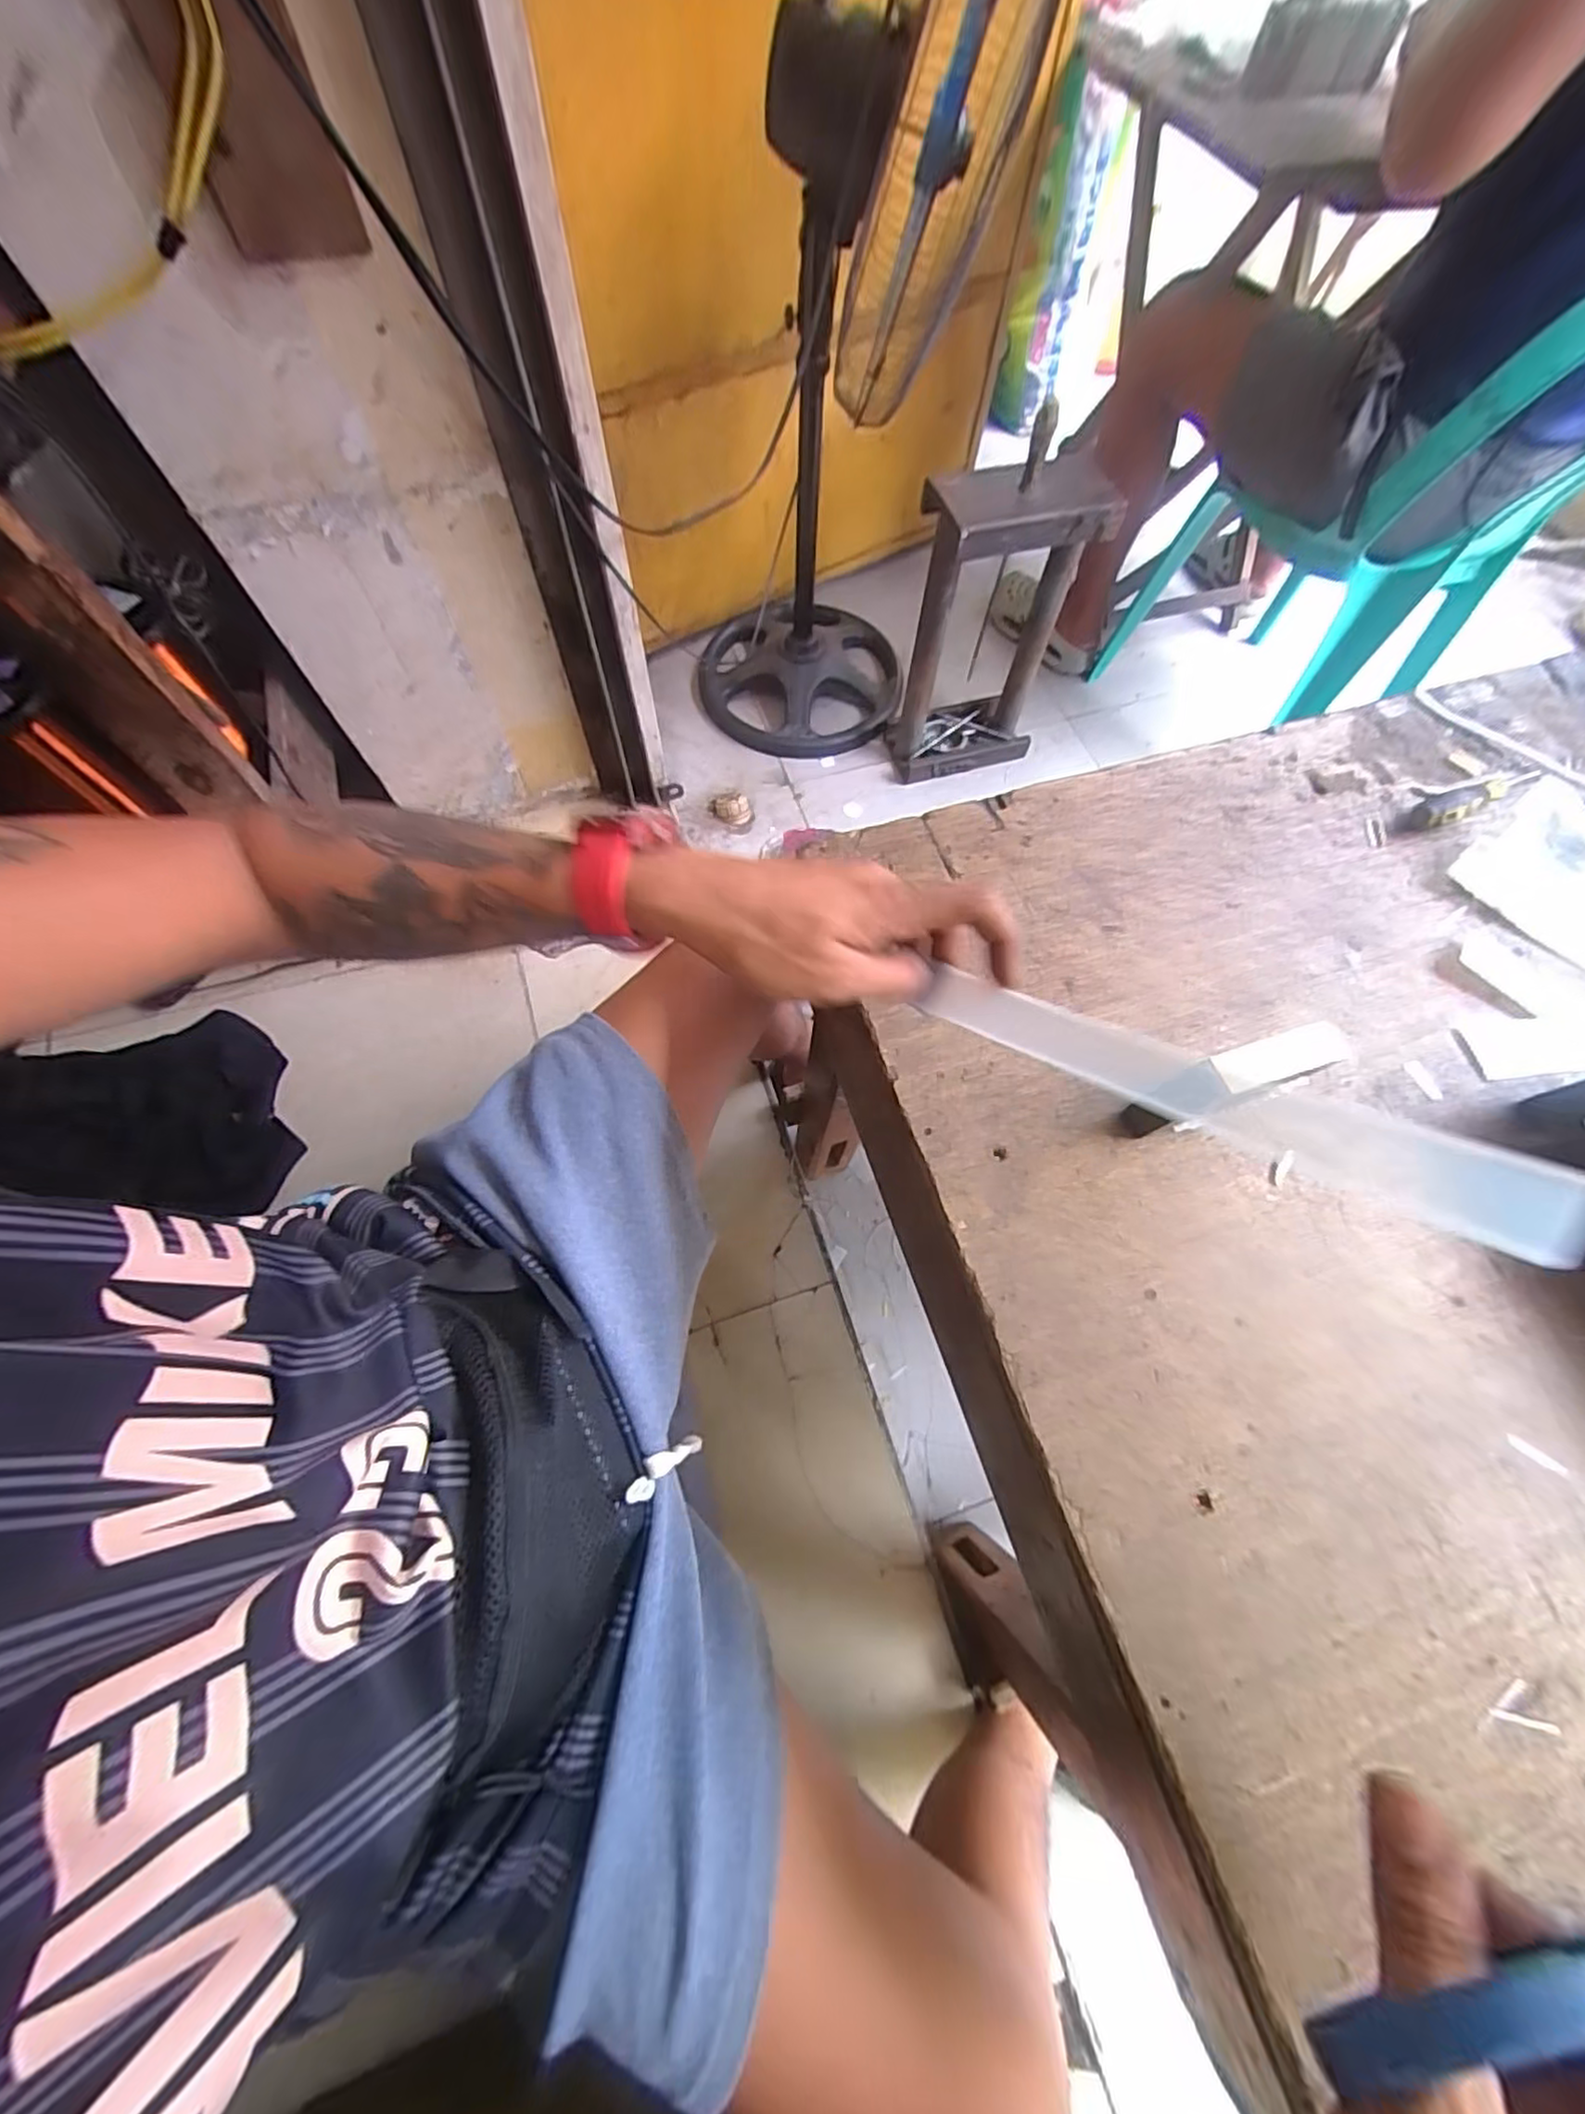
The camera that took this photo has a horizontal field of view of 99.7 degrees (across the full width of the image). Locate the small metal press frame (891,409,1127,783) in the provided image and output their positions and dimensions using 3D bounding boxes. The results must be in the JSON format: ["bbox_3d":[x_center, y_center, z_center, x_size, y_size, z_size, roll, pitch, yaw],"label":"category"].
[{"bbox_3d":[0.326,-0.692,1.114,0.271,0.476,0.163,-21,70,-9],"label":"small metal press frame"}]

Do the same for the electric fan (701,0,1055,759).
[{"bbox_3d":[0.037,-0.923,0.965,0.390,0.921,0.514,-5,68,-3],"label":"electric fan"}]

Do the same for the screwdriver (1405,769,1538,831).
[{"bbox_3d":[0.459,-0.174,0.448,0.097,0.017,0.022,-23,70,-9],"label":"screwdriver"}]

